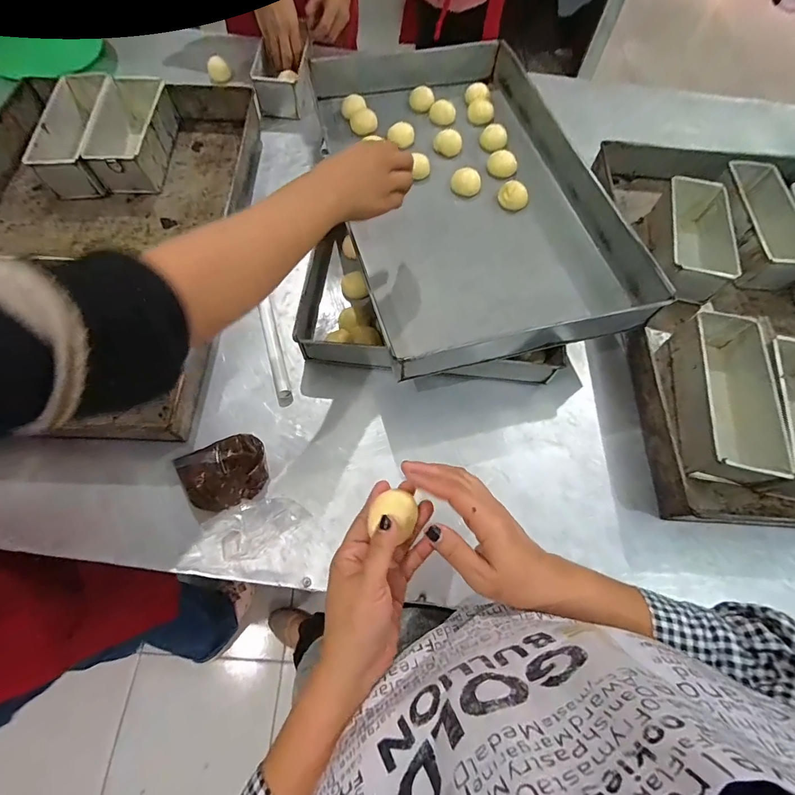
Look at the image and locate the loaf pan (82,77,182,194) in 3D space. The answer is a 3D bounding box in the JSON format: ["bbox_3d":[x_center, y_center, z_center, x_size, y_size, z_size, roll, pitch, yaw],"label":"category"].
[{"bbox_3d":[-0.456,-0.460,0.699,0.101,0.067,0.231,1,65,-2],"label":"loaf pan"}]

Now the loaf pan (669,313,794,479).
[{"bbox_3d":[0.441,-0.003,0.544,0.095,0.064,0.234,10,65,3],"label":"loaf pan"}]

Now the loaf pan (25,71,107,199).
[{"bbox_3d":[-0.545,-0.454,0.692,0.097,0.069,0.244,-4,65,-4],"label":"loaf pan"}]

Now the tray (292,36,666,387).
[{"bbox_3d":[0.085,-0.344,0.633,0.367,0.078,0.646,-12,66,-7],"label":"tray"}]

